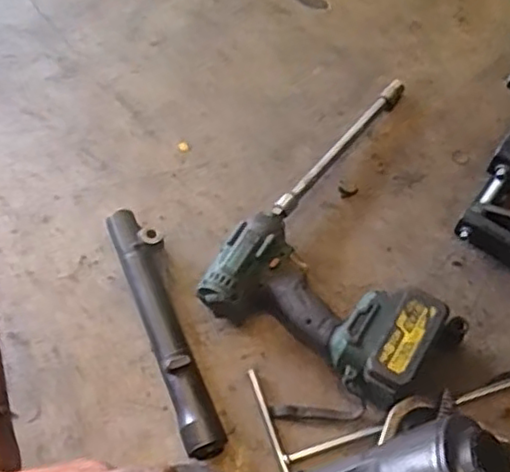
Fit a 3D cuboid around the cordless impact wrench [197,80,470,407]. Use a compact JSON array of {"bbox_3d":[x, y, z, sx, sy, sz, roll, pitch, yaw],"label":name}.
[{"bbox_3d":[0.153,-0.005,0.753,0.252,0.080,0.389,36,67,18],"label":"cordless impact wrench"}]

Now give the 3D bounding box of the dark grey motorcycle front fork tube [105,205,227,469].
[{"bbox_3d":[-0.098,0.093,0.718,0.053,0.043,0.296,-20,63,-11],"label":"dark grey motorcycle front fork tube"}]

